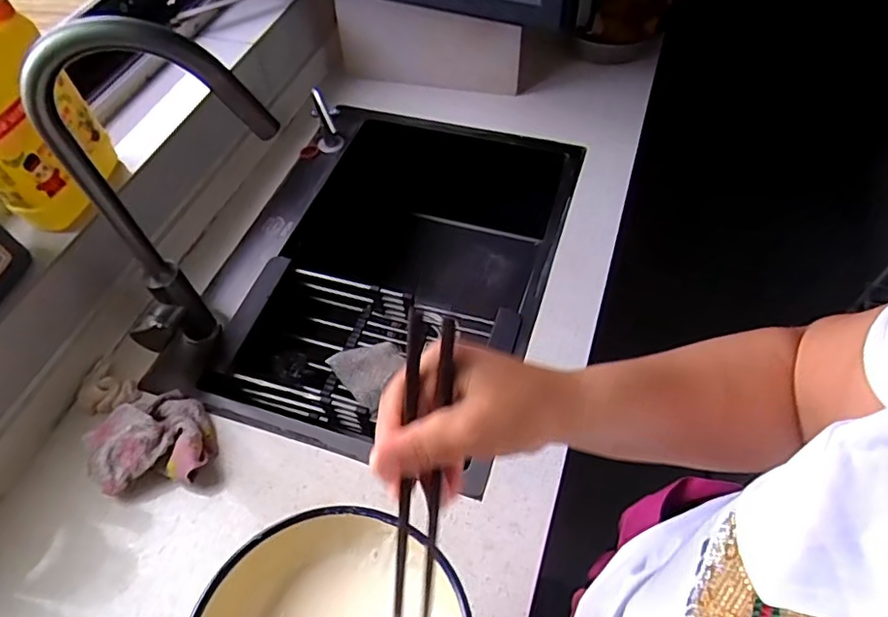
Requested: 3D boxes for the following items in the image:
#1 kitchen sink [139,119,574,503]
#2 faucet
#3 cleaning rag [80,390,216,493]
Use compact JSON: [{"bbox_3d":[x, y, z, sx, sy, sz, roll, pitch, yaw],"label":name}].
[{"bbox_3d":[-0.086,-0.030,0.972,0.472,0.256,0.642,16,58,14],"label":"kitchen sink"},{"bbox_3d":[-0.280,-0.090,0.640,0.239,0.455,0.074,-25,58,-13],"label":"faucet"},{"bbox_3d":[-0.345,0.150,0.694,0.127,0.059,0.123,-9,56,-3],"label":"cleaning rag"}]

